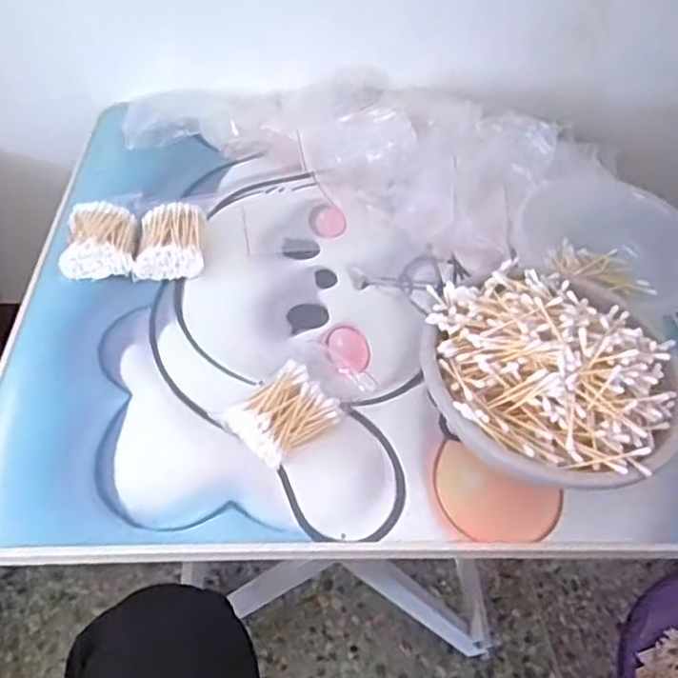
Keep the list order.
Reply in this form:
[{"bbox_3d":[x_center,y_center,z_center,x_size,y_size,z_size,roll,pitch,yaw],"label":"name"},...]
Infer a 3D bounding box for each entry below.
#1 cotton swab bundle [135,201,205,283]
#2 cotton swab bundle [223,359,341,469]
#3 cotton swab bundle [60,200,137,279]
[{"bbox_3d":[-0.152,-0.089,0.615,0.061,0.035,0.073,-1,47,-8],"label":"cotton swab bundle"},{"bbox_3d":[-0.040,0.054,0.495,0.052,0.026,0.074,34,51,23],"label":"cotton swab bundle"},{"bbox_3d":[-0.213,-0.091,0.610,0.060,0.033,0.074,2,46,-6],"label":"cotton swab bundle"}]

